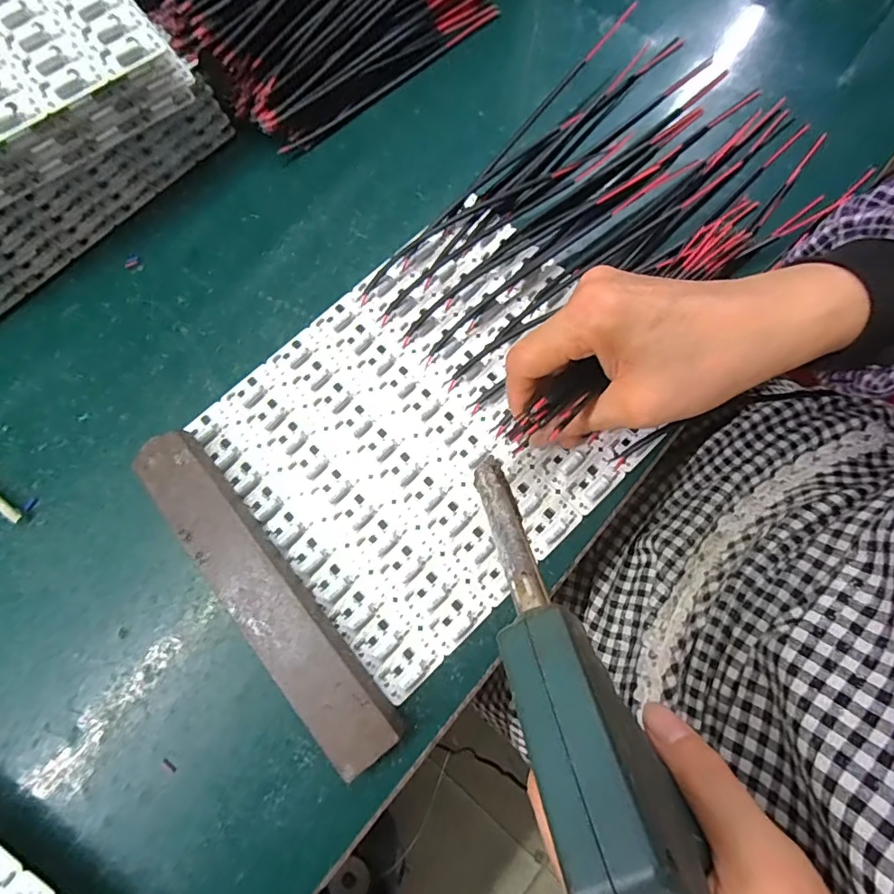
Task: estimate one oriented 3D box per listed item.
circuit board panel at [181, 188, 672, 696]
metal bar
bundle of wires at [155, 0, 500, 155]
[{"bbox_3d":[-0.004,-0.016,0.299,0.229,0.013,0.193,-42,80,-9],"label":"circuit board panel"},{"bbox_3d":[-0.098,0.075,0.267,0.038,0.024,0.197,-39,80,-8],"label":"metal bar"},{"bbox_3d":[-0.078,-0.307,0.345,0.213,0.059,0.125,-41,80,-8],"label":"bundle of wires"}]

